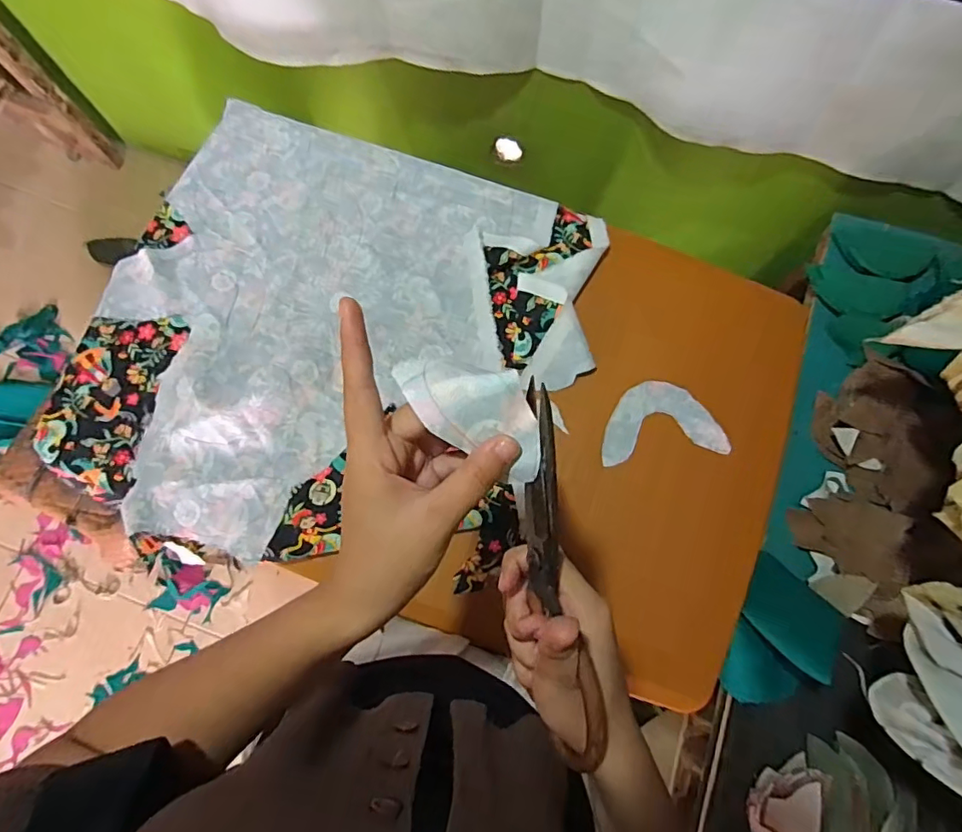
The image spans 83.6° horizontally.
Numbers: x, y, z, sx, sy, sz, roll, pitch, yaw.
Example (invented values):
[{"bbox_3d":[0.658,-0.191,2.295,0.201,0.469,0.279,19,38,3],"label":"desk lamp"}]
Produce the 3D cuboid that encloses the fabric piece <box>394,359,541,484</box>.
[{"bbox_3d":[-0.003,-0.004,0.261,0.079,0.024,0.039,27,79,5],"label":"fabric piece"}]

